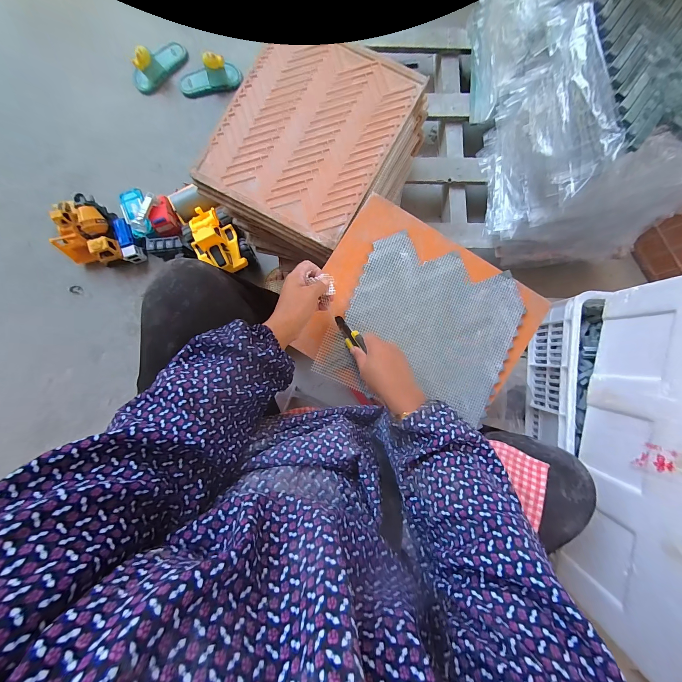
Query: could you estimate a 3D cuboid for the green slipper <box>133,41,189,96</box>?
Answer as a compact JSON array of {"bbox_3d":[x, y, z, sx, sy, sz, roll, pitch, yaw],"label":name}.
[{"bbox_3d":[-0.465,-0.707,0.720,0.051,0.061,0.161,44,87,1],"label":"green slipper"}]

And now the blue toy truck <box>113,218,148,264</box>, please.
[{"bbox_3d":[-0.523,-0.247,0.704,0.040,0.032,0.107,-17,107,-2],"label":"blue toy truck"}]

